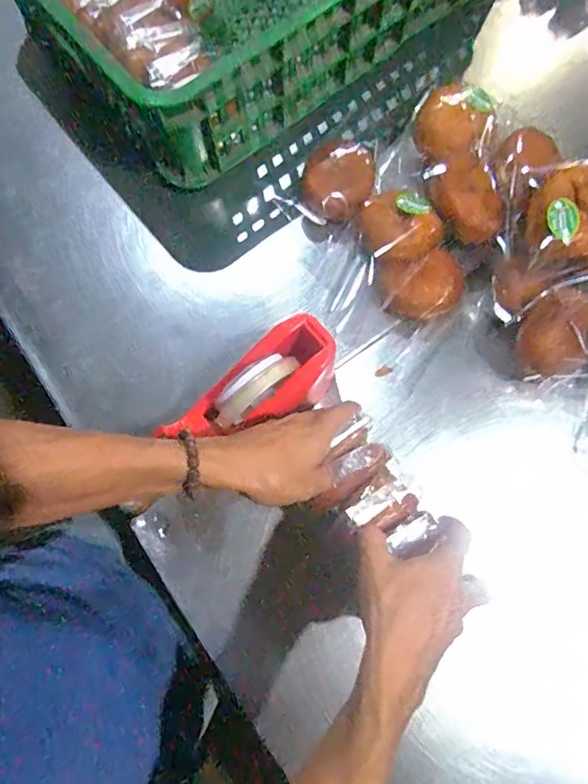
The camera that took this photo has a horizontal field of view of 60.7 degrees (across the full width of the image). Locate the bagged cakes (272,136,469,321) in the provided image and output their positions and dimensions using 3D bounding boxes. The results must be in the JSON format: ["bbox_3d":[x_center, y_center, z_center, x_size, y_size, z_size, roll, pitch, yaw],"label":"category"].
[{"bbox_3d":[0.088,-0.179,0.559,0.110,0.054,0.233,-37,79,-10],"label":"bagged cakes"}]

